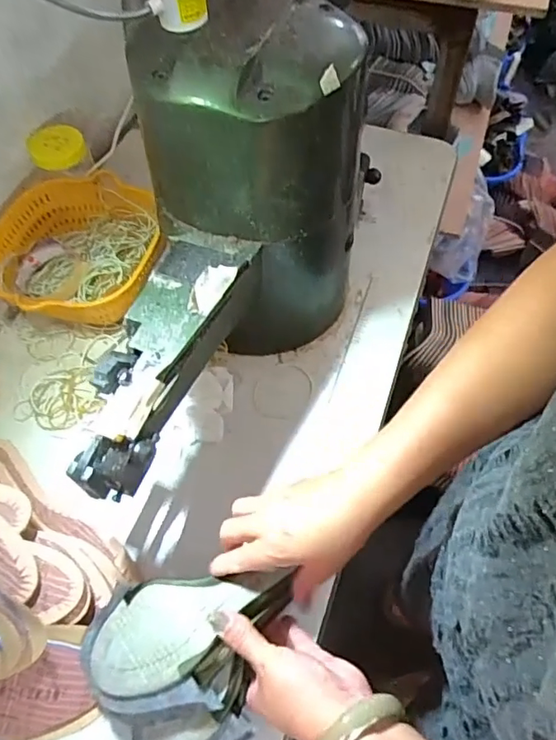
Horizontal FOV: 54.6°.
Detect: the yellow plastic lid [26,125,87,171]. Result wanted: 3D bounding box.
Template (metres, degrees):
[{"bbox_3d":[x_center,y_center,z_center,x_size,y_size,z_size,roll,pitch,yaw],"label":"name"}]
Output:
[{"bbox_3d":[-0.299,-0.302,0.726,0.071,0.028,0.058,-28,64,-13],"label":"yellow plastic lid"}]

